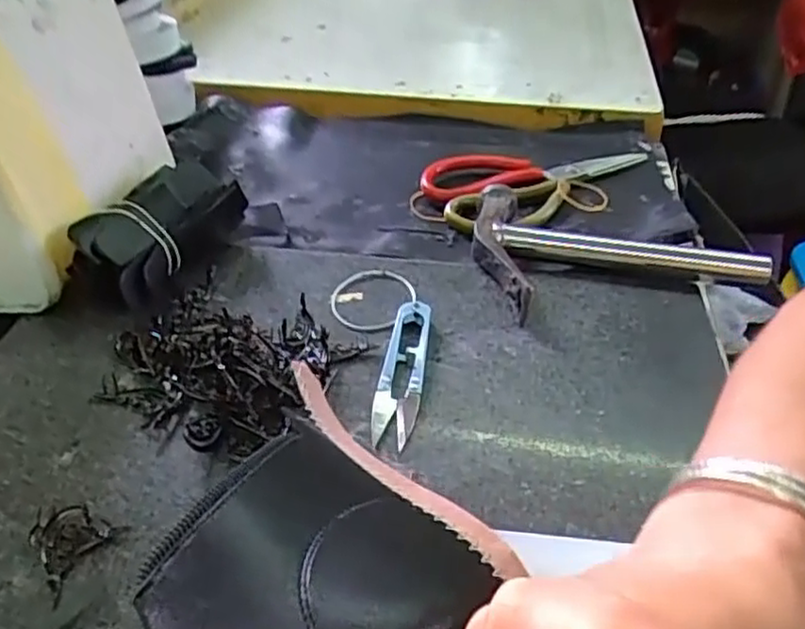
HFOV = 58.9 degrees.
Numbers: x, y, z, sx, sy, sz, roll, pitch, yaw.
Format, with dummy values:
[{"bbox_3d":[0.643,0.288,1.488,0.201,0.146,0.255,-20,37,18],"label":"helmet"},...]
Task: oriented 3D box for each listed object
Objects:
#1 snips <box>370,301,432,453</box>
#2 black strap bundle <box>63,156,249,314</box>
[{"bbox_3d":[0.001,0.027,0.379,0.023,0.010,0.101,5,37,6],"label":"snips"},{"bbox_3d":[-0.148,-0.048,0.439,0.058,0.049,0.118,12,38,14],"label":"black strap bundle"}]

